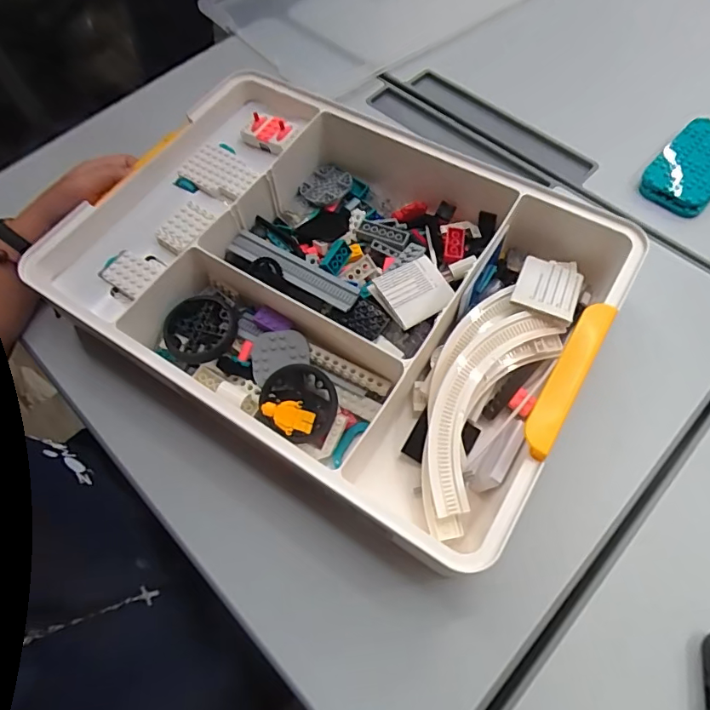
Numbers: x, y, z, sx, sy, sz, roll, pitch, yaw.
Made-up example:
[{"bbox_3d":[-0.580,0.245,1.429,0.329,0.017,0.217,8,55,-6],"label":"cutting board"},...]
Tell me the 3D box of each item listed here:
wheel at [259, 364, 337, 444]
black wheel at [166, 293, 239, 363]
[{"bbox_3d":[-0.042,0.037,0.370,0.055,0.020,0.056,0,63,0],"label":"wheel"},{"bbox_3d":[-0.126,-0.021,0.397,0.054,0.013,0.059,0,63,0],"label":"black wheel"}]

